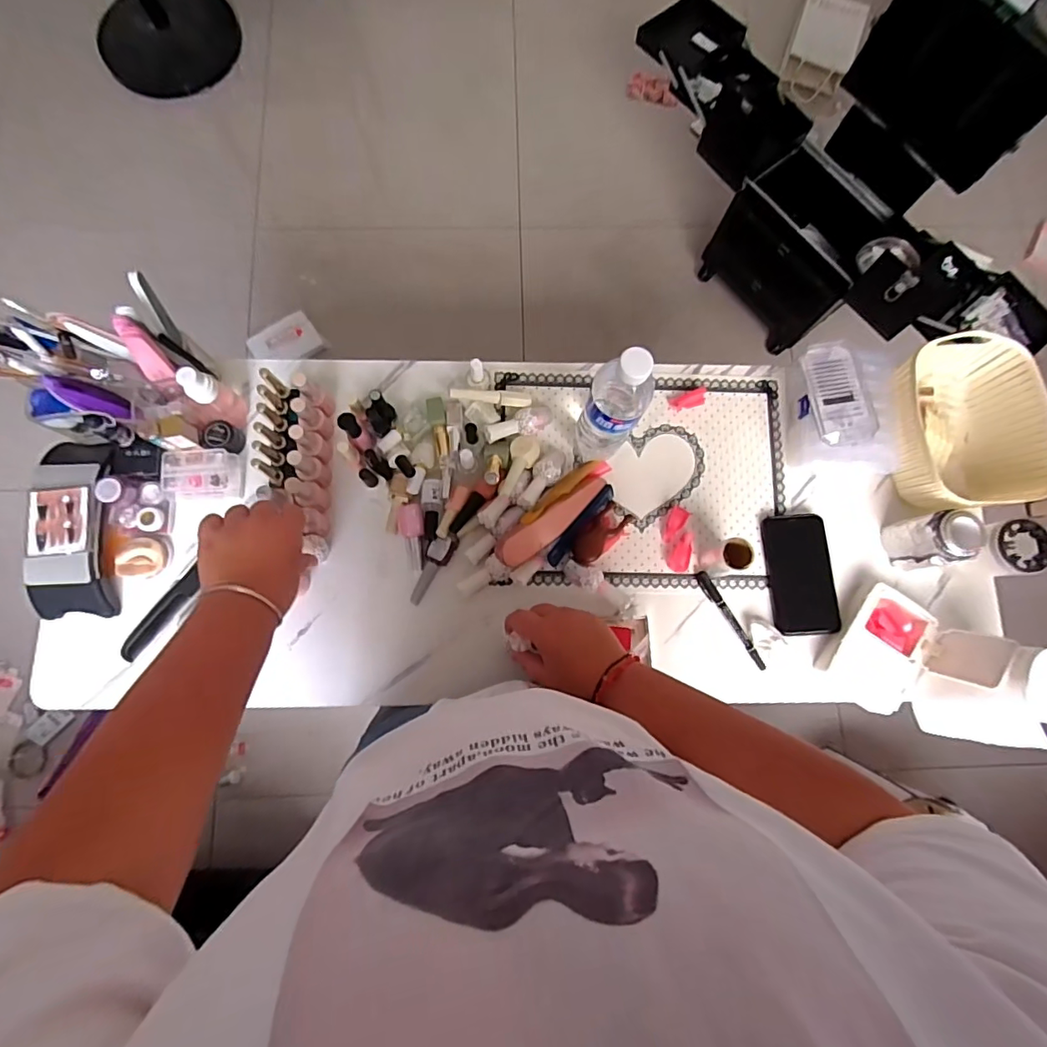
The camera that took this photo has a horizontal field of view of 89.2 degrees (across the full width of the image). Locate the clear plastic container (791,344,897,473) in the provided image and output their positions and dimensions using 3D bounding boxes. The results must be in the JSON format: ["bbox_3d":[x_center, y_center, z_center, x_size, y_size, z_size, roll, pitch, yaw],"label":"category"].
[{"bbox_3d":[0.416,-0.146,0.689,0.121,0.063,0.156,-2,80,-2],"label":"clear plastic container"}]

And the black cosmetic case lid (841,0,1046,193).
[{"bbox_3d":[0.857,-0.901,1.076,0.036,0.255,0.378,-37,83,-7],"label":"black cosmetic case lid"}]

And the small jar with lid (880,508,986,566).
[{"bbox_3d":[0.503,0.019,0.654,0.057,0.096,0.059,0,80,-1],"label":"small jar with lid"}]

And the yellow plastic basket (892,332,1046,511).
[{"bbox_3d":[0.557,-0.123,0.696,0.162,0.111,0.216,-4,80,-2],"label":"yellow plastic basket"}]

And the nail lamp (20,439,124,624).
[{"bbox_3d":[-0.530,0.002,0.625,0.082,0.053,0.211,-1,80,-2],"label":"nail lamp"}]

